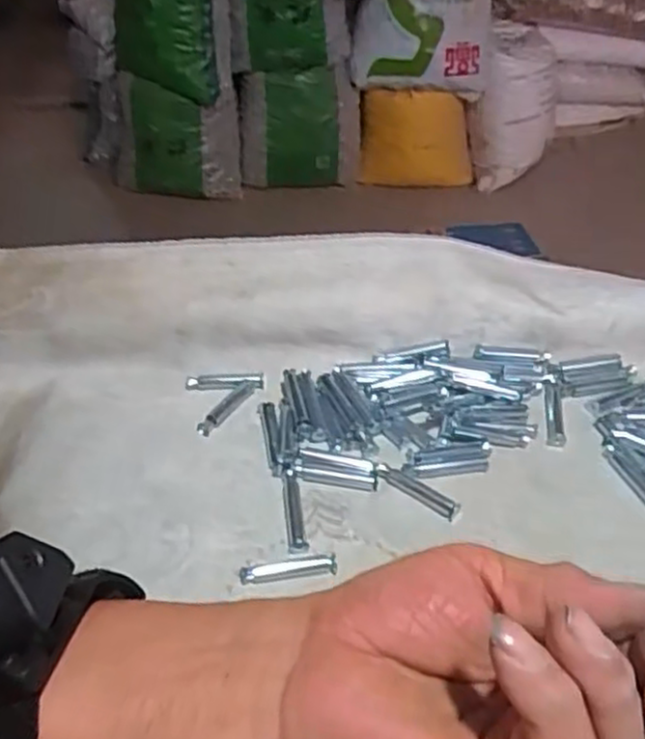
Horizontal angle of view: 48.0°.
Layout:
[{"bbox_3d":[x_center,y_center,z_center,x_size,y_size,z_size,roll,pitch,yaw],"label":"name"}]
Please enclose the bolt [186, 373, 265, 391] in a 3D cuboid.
[{"bbox_3d":[-0.071,0.009,0.531,0.056,0.008,0.010,-2,41,-5],"label":"bolt"}]

